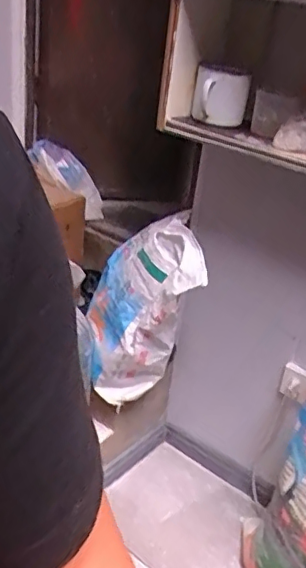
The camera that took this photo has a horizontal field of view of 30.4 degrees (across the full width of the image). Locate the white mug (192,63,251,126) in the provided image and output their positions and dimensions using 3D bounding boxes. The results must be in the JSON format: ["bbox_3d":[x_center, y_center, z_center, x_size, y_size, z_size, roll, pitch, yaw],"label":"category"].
[{"bbox_3d":[0.162,-0.448,1.331,0.125,0.116,0.114,10,29,5],"label":"white mug"}]

